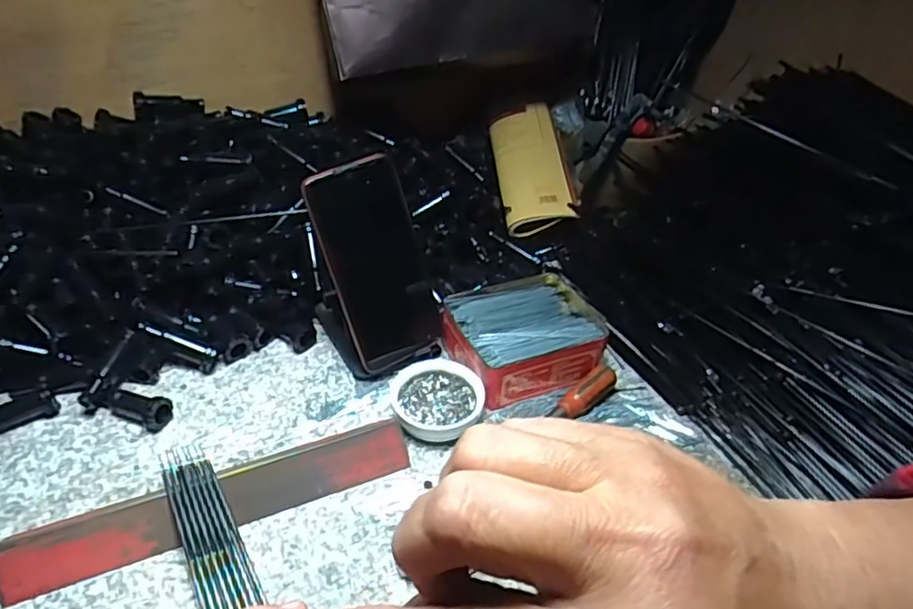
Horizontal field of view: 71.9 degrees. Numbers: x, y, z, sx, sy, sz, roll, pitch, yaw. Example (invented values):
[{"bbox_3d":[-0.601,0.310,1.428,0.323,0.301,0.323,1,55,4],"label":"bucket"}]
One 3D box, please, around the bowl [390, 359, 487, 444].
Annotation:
[{"bbox_3d":[-0.015,0.075,0.505,0.069,0.020,0.068,2,39,-2],"label":"bowl"}]

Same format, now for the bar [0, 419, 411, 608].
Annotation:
[{"bbox_3d":[-0.156,0.127,0.419,0.254,0.014,0.034,-14,42,-21],"label":"bar"}]

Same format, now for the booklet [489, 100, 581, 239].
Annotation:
[{"bbox_3d":[0.089,-0.163,0.729,0.085,0.031,0.189,0,56,-4],"label":"booklet"}]

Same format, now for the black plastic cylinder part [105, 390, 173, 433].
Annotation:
[{"bbox_3d":[-0.245,0.078,0.485,0.053,0.022,0.019,17,41,17],"label":"black plastic cylinder part"}]

